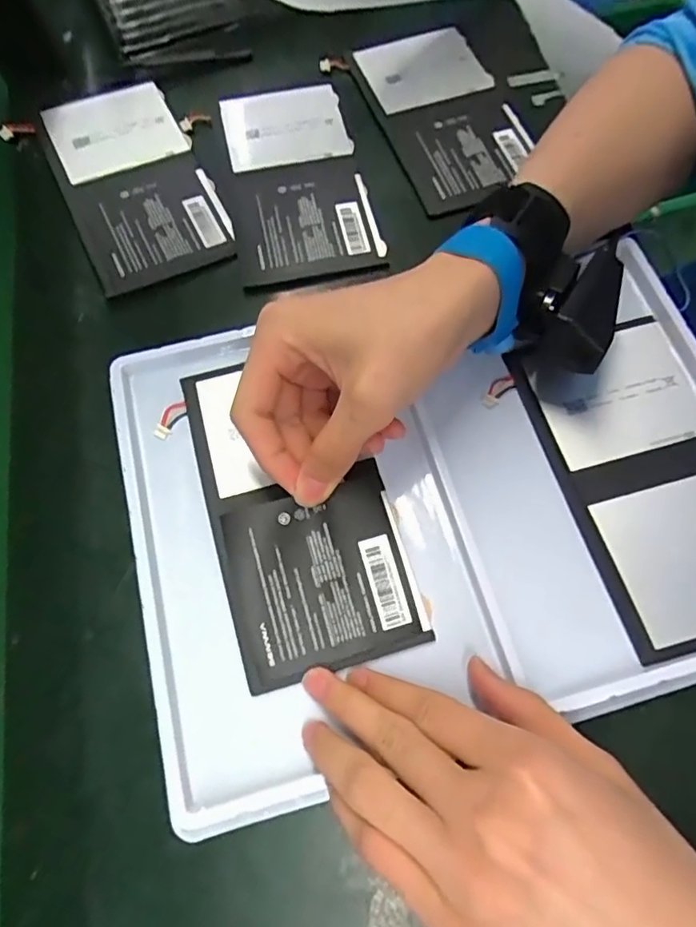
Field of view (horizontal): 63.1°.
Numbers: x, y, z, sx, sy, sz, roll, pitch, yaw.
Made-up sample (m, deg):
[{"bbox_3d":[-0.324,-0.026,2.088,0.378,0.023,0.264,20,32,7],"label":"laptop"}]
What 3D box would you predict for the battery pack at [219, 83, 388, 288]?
[{"bbox_3d":[-0.034,-0.189,0.370,0.085,0.005,0.160,-11,69,-1],"label":"battery pack"}]

